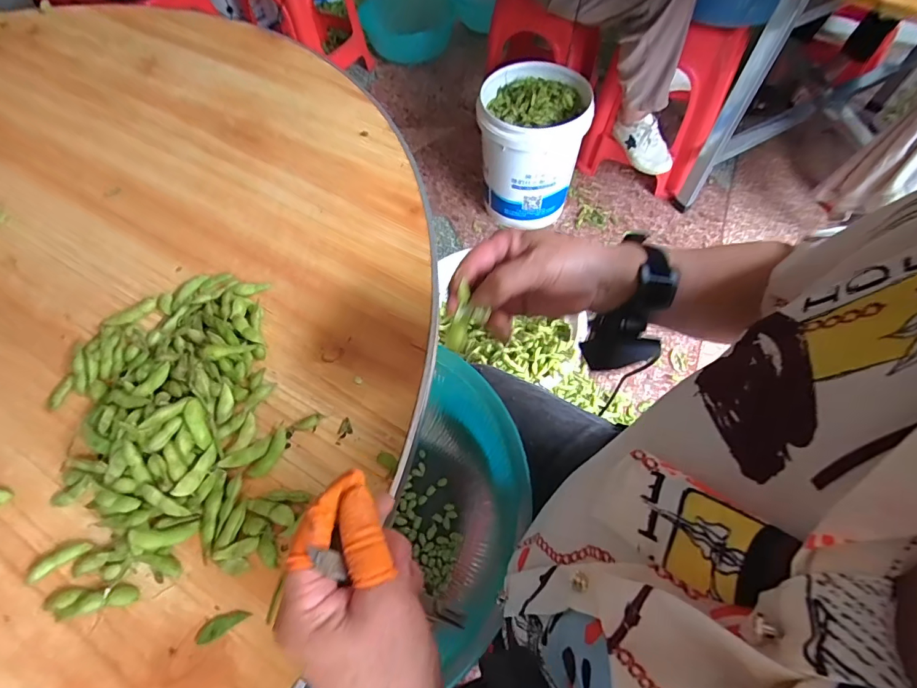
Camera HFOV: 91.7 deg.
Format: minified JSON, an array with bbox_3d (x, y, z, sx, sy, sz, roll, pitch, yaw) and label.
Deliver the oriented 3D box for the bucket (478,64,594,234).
[{"bbox_3d":[0.210,-0.567,1.336,0.294,0.368,0.268,4,61,5],"label":"bucket"}]

